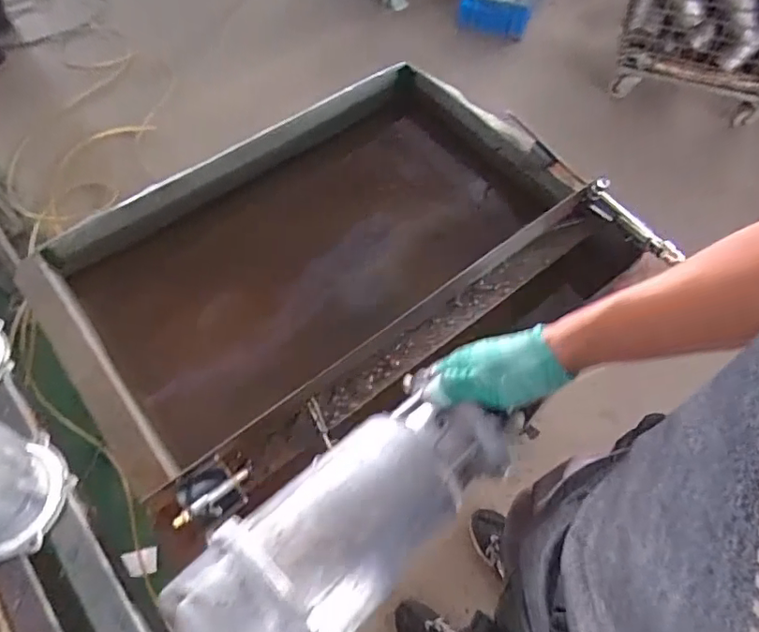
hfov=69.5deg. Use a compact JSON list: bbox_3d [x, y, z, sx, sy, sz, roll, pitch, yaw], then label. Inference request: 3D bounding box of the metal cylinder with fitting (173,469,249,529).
[{"bbox_3d":[-0.174,0.197,0.584,0.026,0.014,0.095,37,40,19],"label":"metal cylinder with fitting"}]

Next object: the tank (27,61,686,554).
[{"bbox_3d":[-0.058,-0.054,0.895,0.751,0.298,0.530,-29,65,-15],"label":"tank"}]

